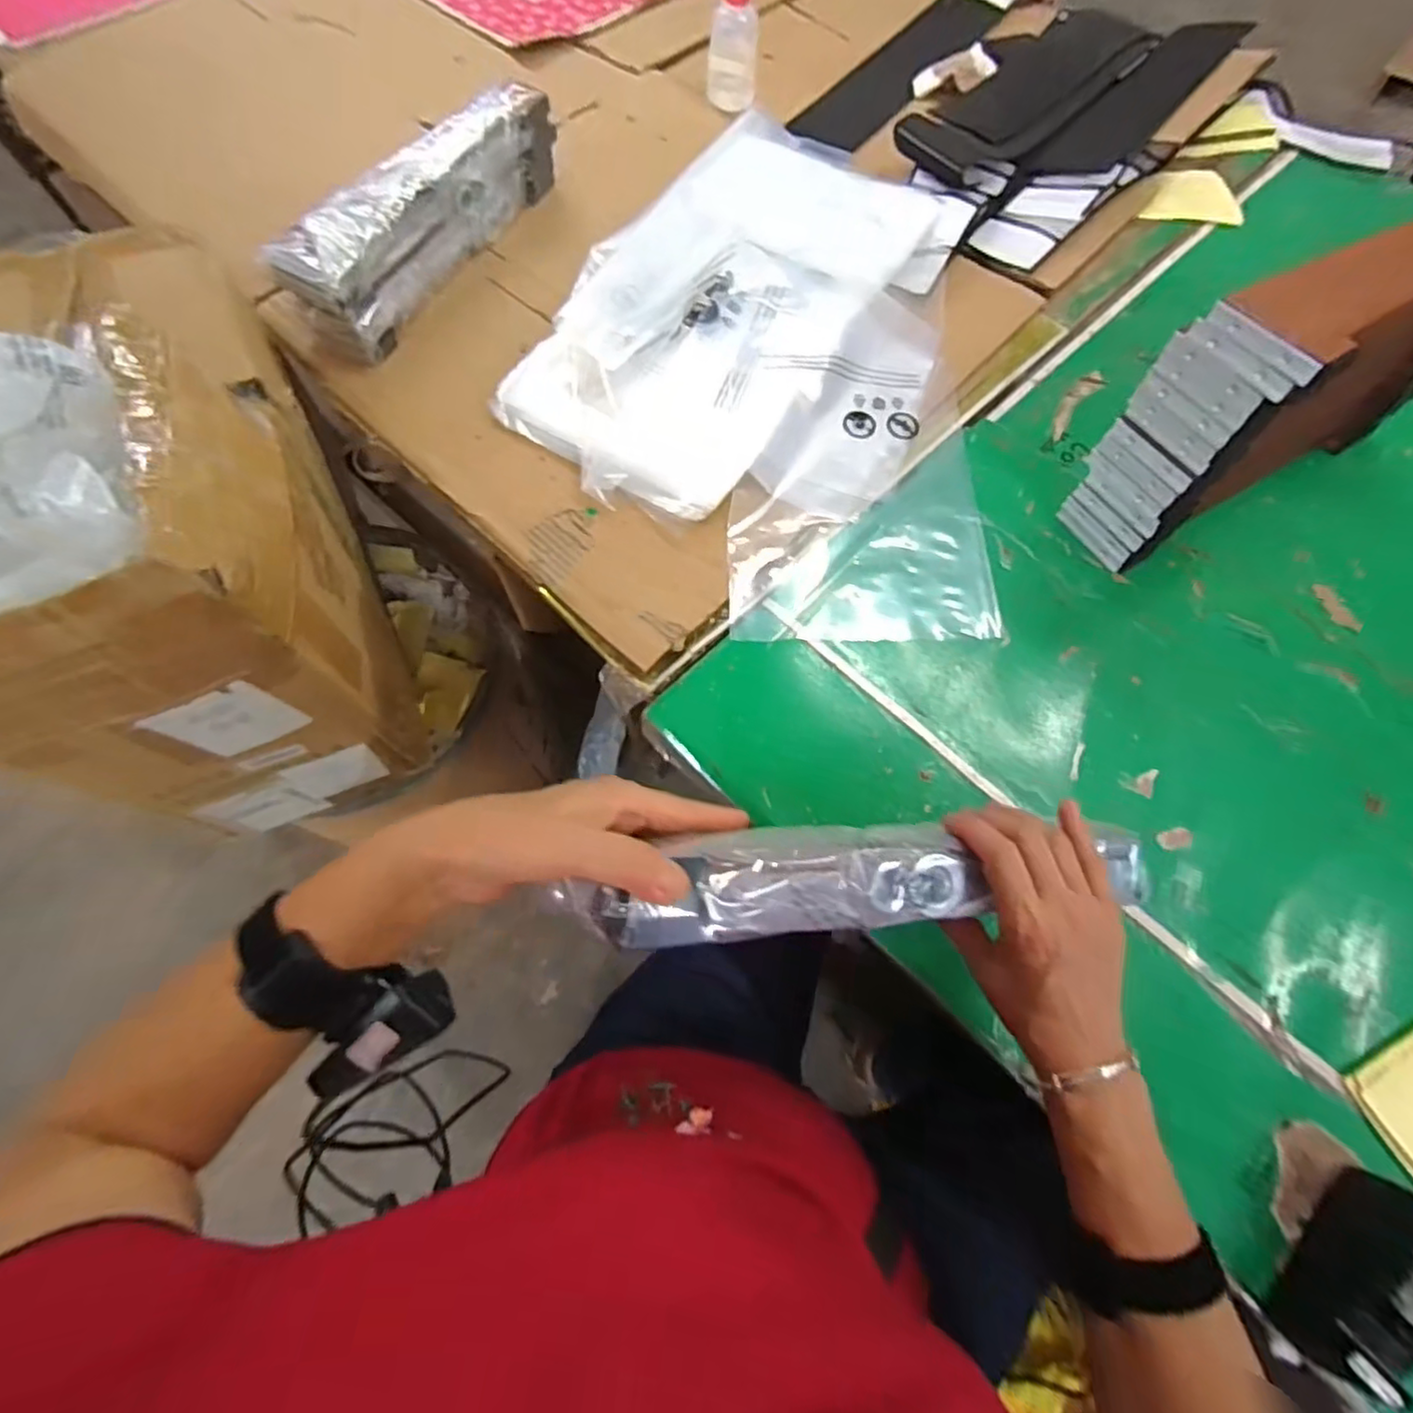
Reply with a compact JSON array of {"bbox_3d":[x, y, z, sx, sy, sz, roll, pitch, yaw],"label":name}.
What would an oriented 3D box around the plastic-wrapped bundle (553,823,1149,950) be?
[{"bbox_3d":[0.110,0.095,0.386,0.373,0.029,0.058,1,69,-19],"label":"plastic-wrapped bundle"}]

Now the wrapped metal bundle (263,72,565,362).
[{"bbox_3d":[-0.299,-0.529,0.716,0.072,0.097,0.353,31,73,10],"label":"wrapped metal bundle"}]

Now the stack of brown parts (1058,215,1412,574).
[{"bbox_3d":[0.500,-0.275,0.562,0.321,0.224,0.097,-28,73,-10],"label":"stack of brown parts"}]

